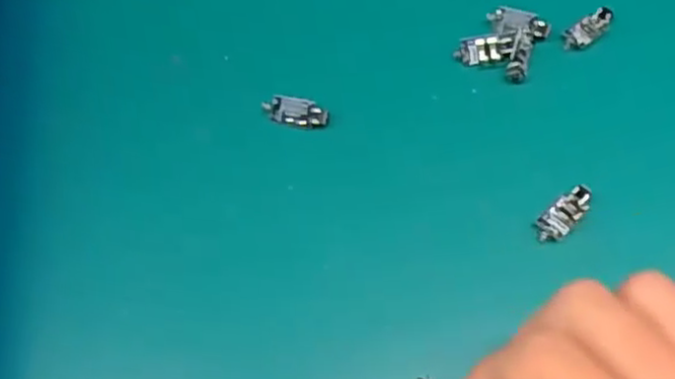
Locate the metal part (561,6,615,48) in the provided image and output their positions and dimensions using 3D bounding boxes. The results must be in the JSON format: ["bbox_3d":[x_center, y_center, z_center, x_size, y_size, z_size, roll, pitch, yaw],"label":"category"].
[{"bbox_3d":[0.108,-0.069,0.305,0.026,0.004,0.011,-35,64,-16],"label":"metal part"}]

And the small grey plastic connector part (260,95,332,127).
[{"bbox_3d":[-0.016,-0.032,0.289,0.027,0.005,0.011,12,61,10],"label":"small grey plastic connector part"}]

